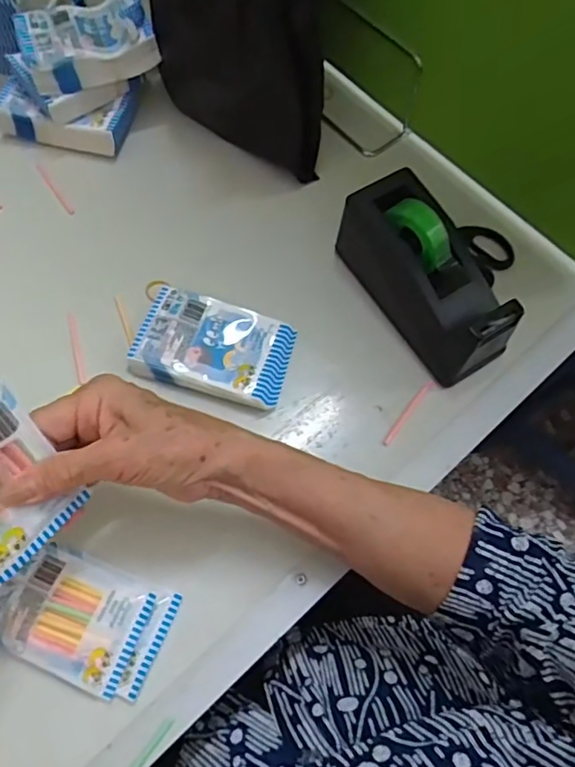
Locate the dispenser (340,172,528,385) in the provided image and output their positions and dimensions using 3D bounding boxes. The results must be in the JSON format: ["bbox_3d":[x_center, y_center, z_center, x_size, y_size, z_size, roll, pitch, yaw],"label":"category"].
[{"bbox_3d":[0.105,-0.082,0.443,0.059,0.088,0.153,-30,72,-15],"label":"dispenser"}]

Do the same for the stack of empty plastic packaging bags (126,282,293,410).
[{"bbox_3d":[-0.055,-0.027,0.441,0.111,0.018,0.072,16,67,3],"label":"stack of empty plastic packaging bags"}]

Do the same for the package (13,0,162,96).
[{"bbox_3d":[-0.168,-0.288,0.486,0.104,0.037,0.070,-23,70,-12],"label":"package"}]

